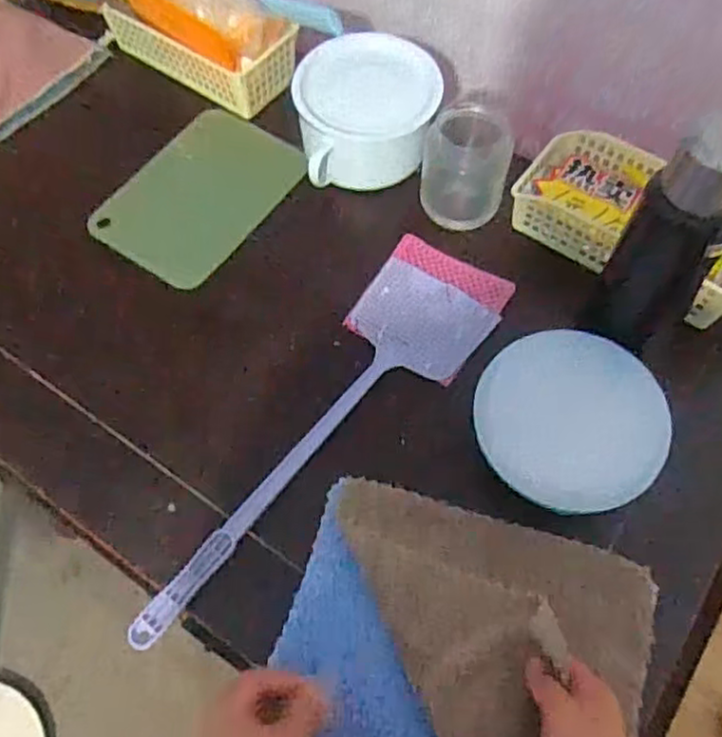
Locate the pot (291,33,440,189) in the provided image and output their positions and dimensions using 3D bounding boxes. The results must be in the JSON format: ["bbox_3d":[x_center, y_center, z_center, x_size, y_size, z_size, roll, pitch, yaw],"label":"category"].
[{"bbox_3d":[0.009,-0.312,0.821,0.168,0.082,0.161,0,64,0],"label":"pot"}]

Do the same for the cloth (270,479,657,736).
[{"bbox_3d":[0.078,0.258,0.575,0.300,0.035,0.282,18,65,9],"label":"cloth"}]

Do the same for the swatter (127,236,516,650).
[{"bbox_3d":[-0.029,0.066,0.700,0.145,0.019,0.514,31,68,15],"label":"swatter"}]

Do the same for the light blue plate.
[{"bbox_3d":[0.200,0.048,0.650,0.172,0.012,0.169,-1,78,4],"label":"light blue plate"}]

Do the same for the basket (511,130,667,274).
[{"bbox_3d":[0.259,-0.198,0.788,0.136,0.062,0.137,29,67,14],"label":"basket"}]

